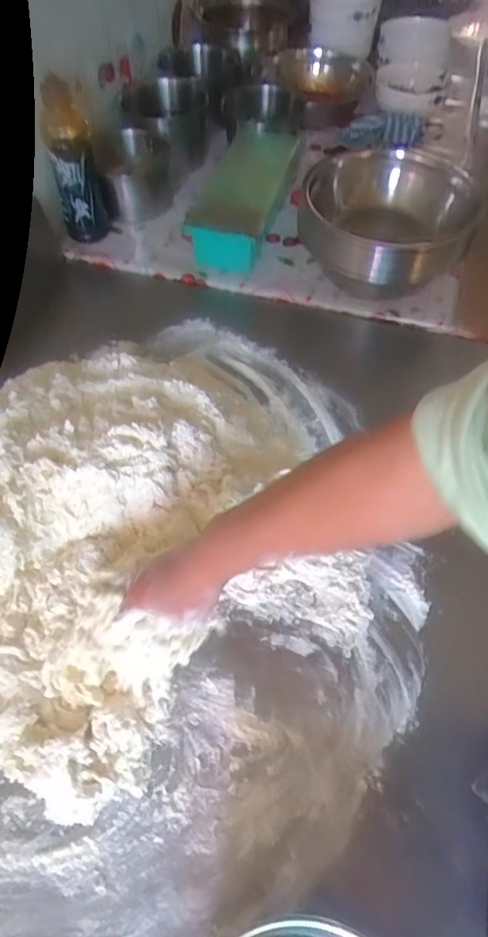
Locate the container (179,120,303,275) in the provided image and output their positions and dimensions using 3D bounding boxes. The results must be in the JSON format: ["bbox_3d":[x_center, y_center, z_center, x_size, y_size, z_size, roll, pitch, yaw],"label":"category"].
[{"bbox_3d":[0.009,-0.447,0.870,0.105,0.079,0.317,14,58,9],"label":"container"}]

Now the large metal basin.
[{"bbox_3d":[0.206,-0.347,0.783,0.229,0.130,0.237,0,57,0],"label":"large metal basin"}]

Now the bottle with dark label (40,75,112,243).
[{"bbox_3d":[-0.251,-0.452,0.812,0.067,0.218,0.072,-6,58,-3],"label":"bottle with dark label"}]

